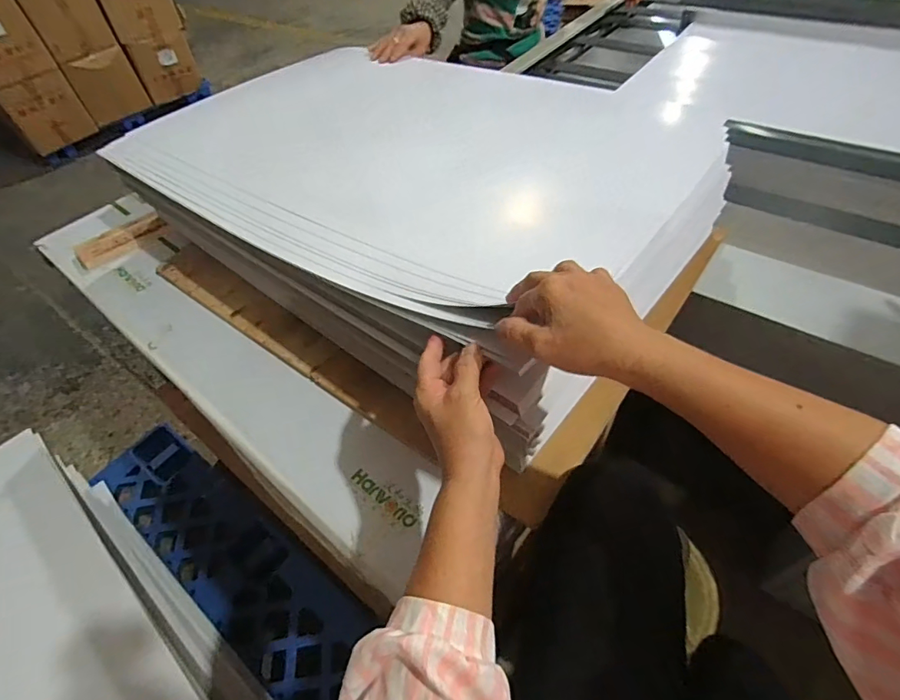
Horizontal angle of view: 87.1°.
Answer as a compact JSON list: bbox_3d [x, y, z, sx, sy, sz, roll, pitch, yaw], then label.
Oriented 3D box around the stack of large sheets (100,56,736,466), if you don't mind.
[{"bbox_3d":[-0.045,-0.295,0.799,0.832,0.184,0.656,31,60,27],"label":"stack of large sheets"}]

